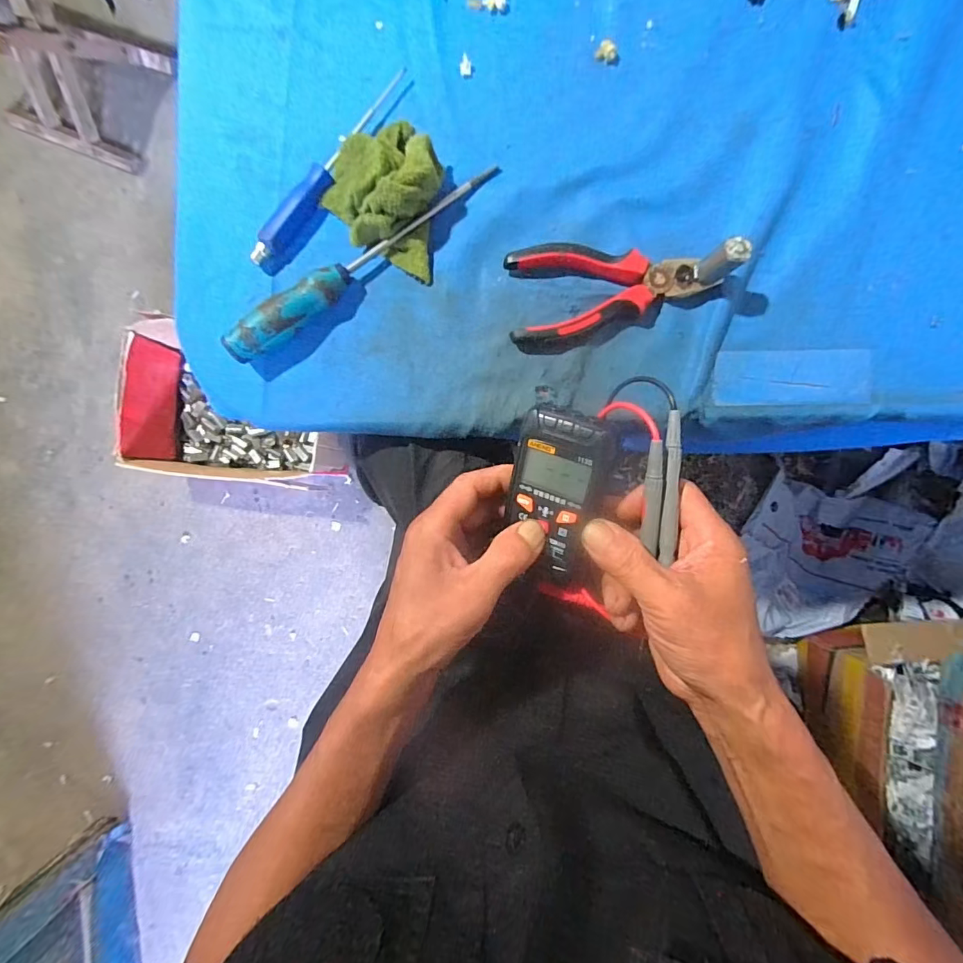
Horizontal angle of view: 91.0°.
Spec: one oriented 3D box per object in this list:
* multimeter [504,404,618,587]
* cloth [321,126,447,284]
[{"bbox_3d":[0.048,0.009,0.303,0.054,0.027,0.108,18,116,22],"label":"multimeter"},{"bbox_3d":[-0.068,-0.227,0.361,0.104,0.041,0.101,27,91,4],"label":"cloth"}]

